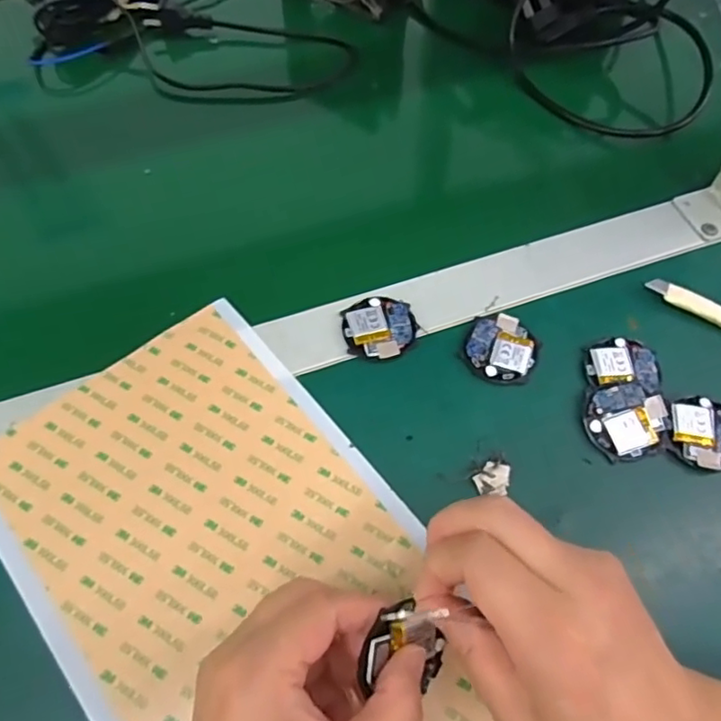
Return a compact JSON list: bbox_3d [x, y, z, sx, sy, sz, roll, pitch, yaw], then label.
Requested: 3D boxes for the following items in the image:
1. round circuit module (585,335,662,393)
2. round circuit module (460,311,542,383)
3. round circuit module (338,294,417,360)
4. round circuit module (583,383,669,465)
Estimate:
[{"bbox_3d":[0.153,0.002,0.347,0.041,0.006,0.035,0,62,-1],"label":"round circuit module"},{"bbox_3d":[0.083,-0.007,0.353,0.041,0.007,0.043,0,62,0],"label":"round circuit module"},{"bbox_3d":[0.012,-0.020,0.357,0.043,0.006,0.042,0,62,0],"label":"round circuit module"},{"bbox_3d":[0.147,0.033,0.329,0.043,0.009,0.040,0,62,0],"label":"round circuit module"}]

